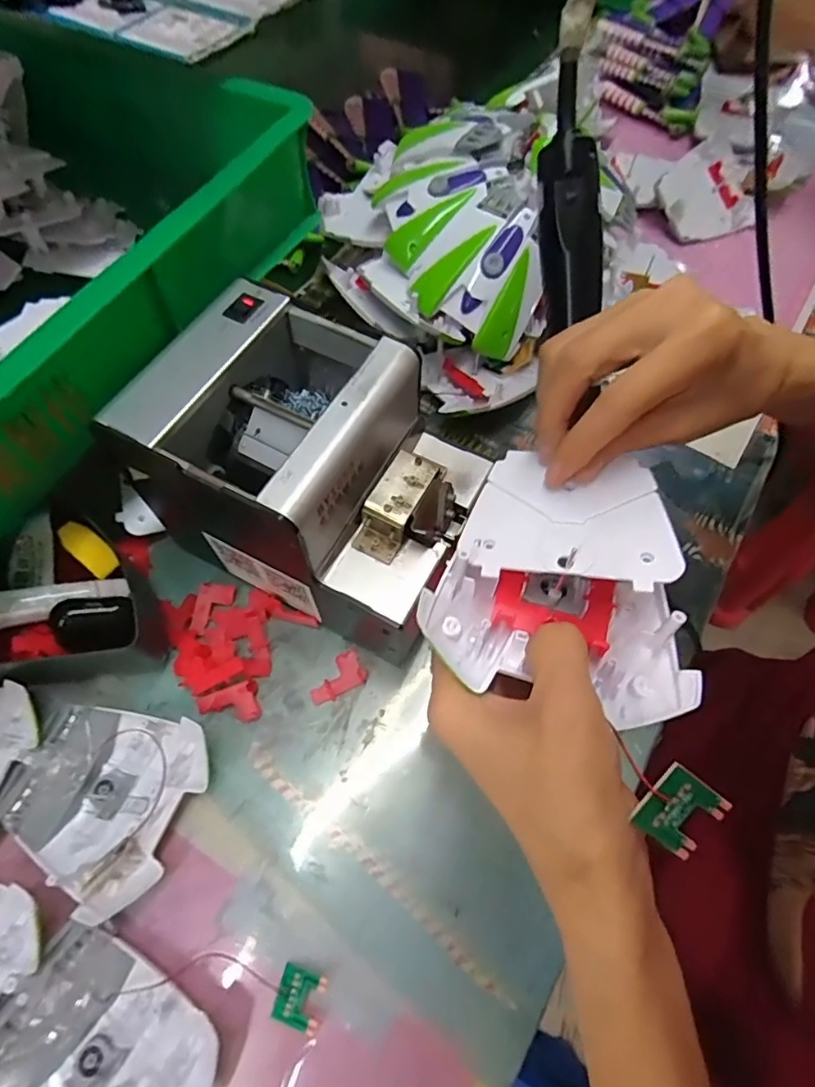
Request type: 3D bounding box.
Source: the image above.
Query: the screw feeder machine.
[{"bbox_3d":[-0.050,-0.036,0.340,0.178,0.149,0.129,28,66,12],"label":"screw feeder machine"}]

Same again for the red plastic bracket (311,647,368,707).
[{"bbox_3d":[-0.047,0.087,0.358,0.038,0.004,0.024,-27,67,-14],"label":"red plastic bracket"}]

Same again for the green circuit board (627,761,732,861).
[{"bbox_3d":[0.090,0.088,0.180,0.025,0.004,0.024,39,91,-5],"label":"green circuit board"}]

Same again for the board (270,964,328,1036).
[{"bbox_3d":[-0.055,0.231,0.280,0.025,0.005,0.023,14,51,13],"label":"board"}]

